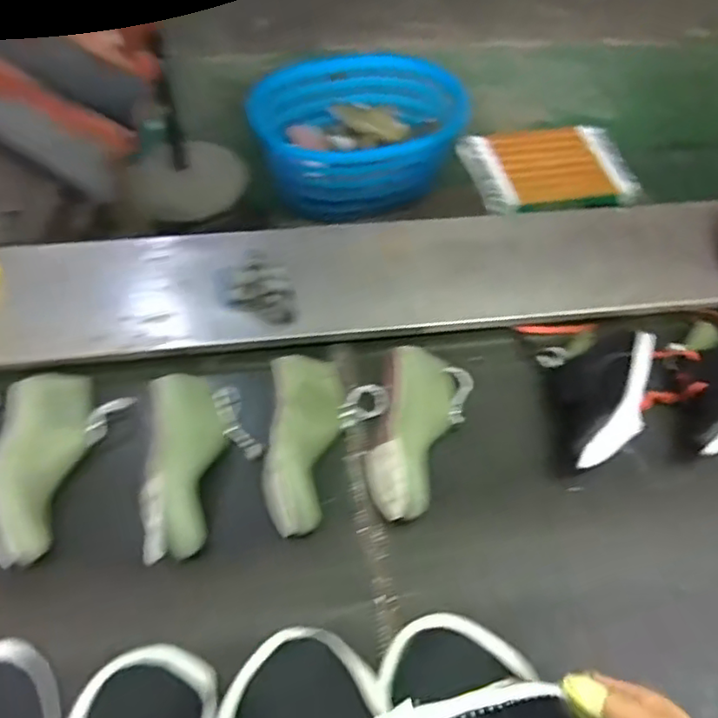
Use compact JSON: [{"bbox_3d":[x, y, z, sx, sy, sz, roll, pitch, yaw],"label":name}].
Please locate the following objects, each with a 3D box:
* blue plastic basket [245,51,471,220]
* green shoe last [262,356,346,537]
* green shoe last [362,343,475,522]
[{"bbox_3d":[-0.004,-0.677,1.865,0.619,0.281,0.410,2,55,-2],"label":"blue plastic basket"},{"bbox_3d":[-0.068,0.094,0.785,0.095,0.058,0.249,2,54,-4],"label":"green shoe last"},{"bbox_3d":[0.077,0.091,0.794,0.110,0.066,0.236,14,55,5],"label":"green shoe last"}]

